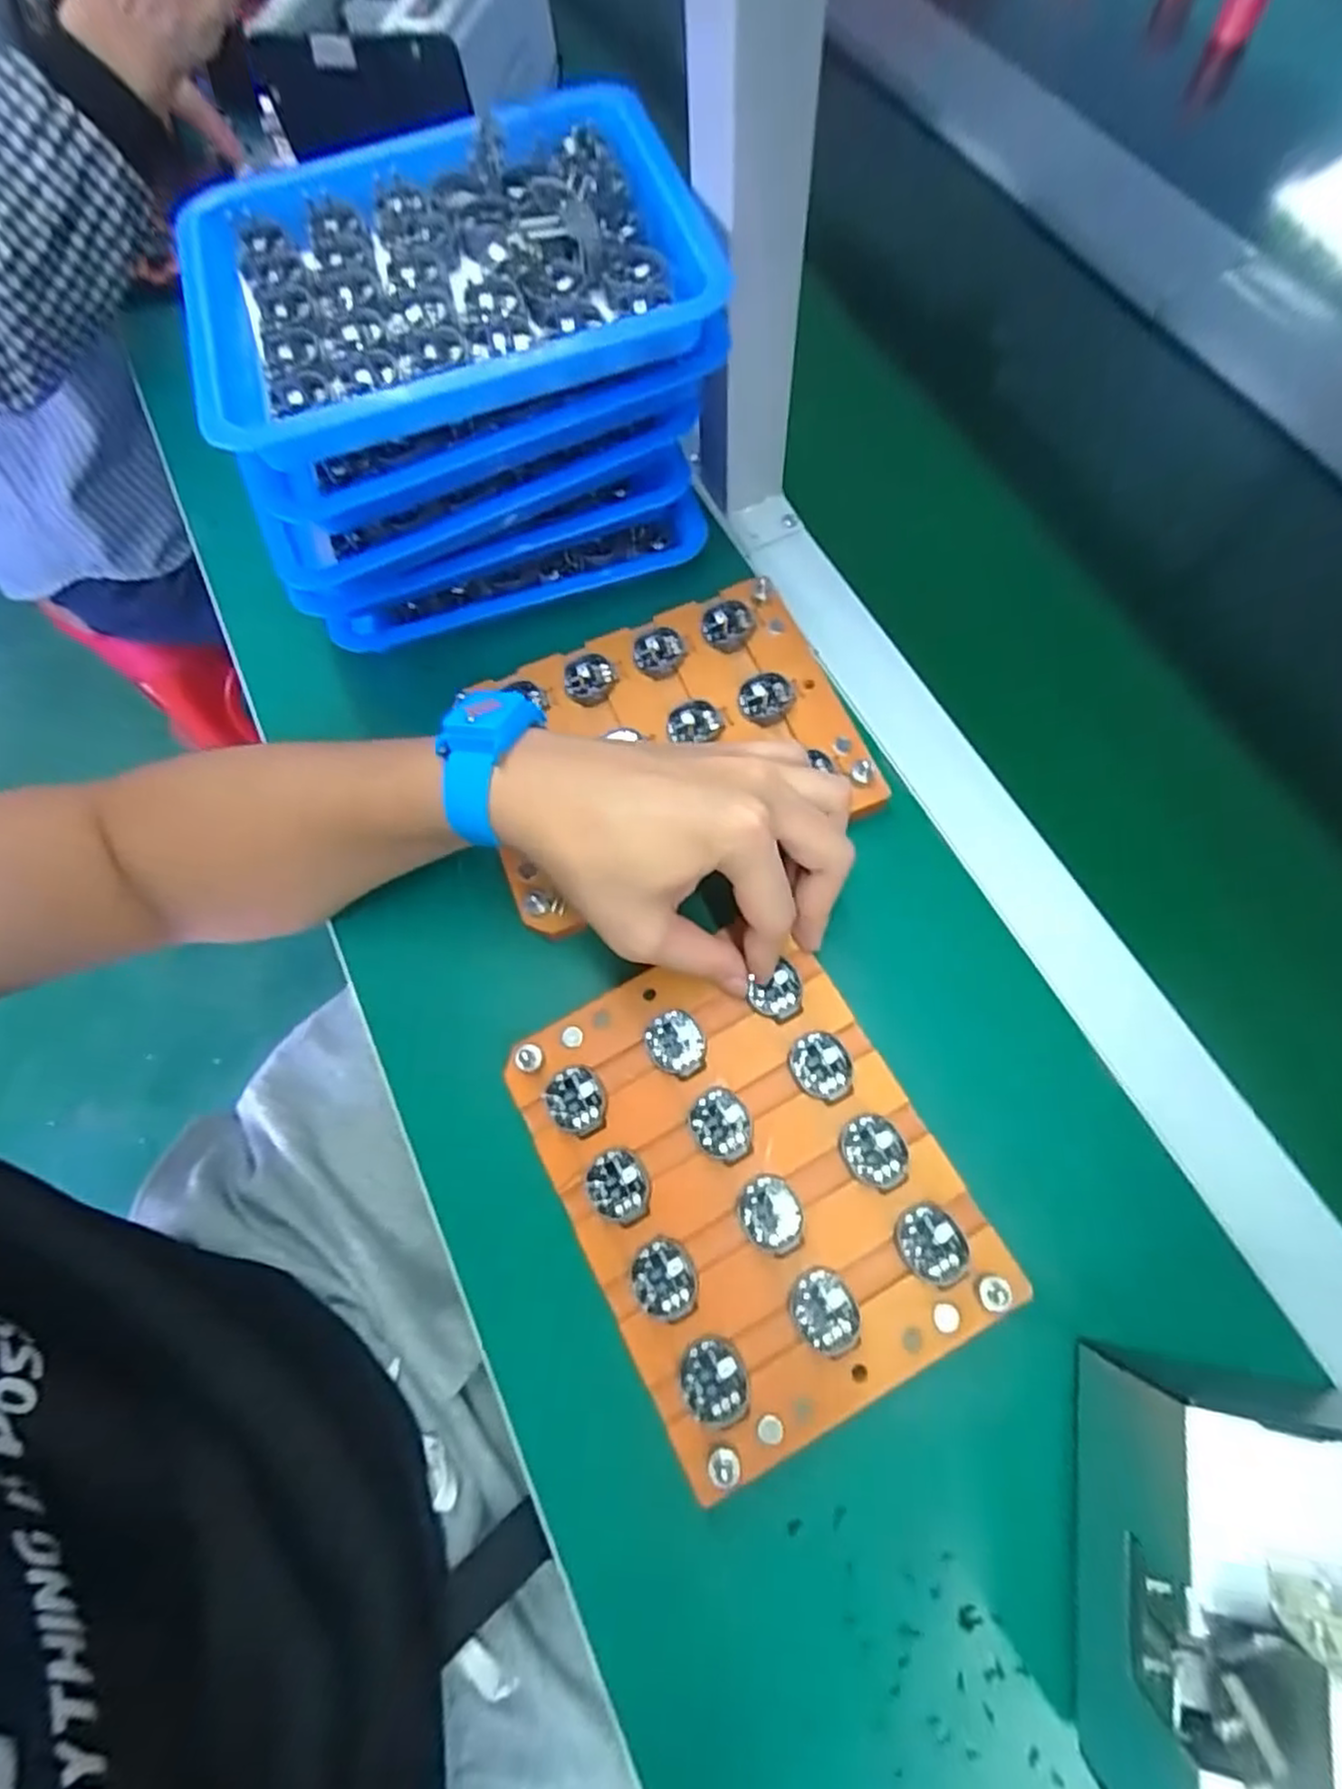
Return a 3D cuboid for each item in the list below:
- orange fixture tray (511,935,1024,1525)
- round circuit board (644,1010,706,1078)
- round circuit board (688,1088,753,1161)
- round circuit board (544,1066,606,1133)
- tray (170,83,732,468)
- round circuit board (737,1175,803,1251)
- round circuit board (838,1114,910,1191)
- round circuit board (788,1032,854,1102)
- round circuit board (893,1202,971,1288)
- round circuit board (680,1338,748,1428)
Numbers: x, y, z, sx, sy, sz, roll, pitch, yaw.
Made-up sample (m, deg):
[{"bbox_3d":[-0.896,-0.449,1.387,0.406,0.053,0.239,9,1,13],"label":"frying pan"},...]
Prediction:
[{"bbox_3d":[0.031,0.115,0.302,0.144,0.022,0.183,-27,75,-10],"label":"orange fixture tray"},{"bbox_3d":[0.002,0.065,0.321,0.027,0.004,0.028,2,70,4],"label":"round circuit board"},{"bbox_3d":[0.021,0.097,0.308,0.026,0.004,0.028,1,70,4],"label":"round circuit board"},{"bbox_3d":[-0.042,0.089,0.316,0.026,0.004,0.026,1,72,-2],"label":"round circuit board"},{"bbox_3d":[-0.102,-0.279,0.321,0.227,0.036,0.181,-15,70,-2],"label":"tray"},{"bbox_3d":[0.041,0.130,0.295,0.025,0.004,0.027,-1,70,3],"label":"round circuit board"},{"bbox_3d":[0.085,0.106,0.299,0.026,0.004,0.029,-27,71,-7],"label":"round circuit board"},{"bbox_3d":[0.065,0.074,0.313,0.026,0.004,0.028,1,70,4],"label":"round circuit board"},{"bbox_3d":[0.103,0.138,0.286,0.026,0.005,0.029,0,70,3],"label":"round circuit board"},{"bbox_3d":[0.017,0.187,0.277,0.025,0.004,0.028,3,70,4],"label":"round circuit board"}]

